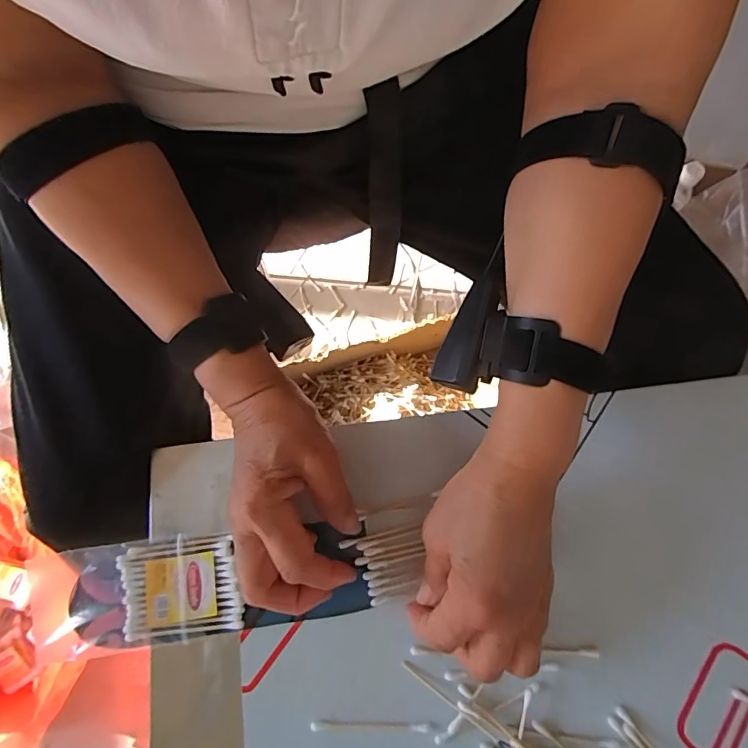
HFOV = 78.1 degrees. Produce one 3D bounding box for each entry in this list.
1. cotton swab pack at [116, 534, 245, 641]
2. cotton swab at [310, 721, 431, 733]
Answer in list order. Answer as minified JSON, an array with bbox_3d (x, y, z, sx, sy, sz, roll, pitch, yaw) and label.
[{"bbox_3d":[-0.127,0.141,0.303,0.072,0.010,0.060,-11,75,-5],"label":"cotton swab pack"},{"bbox_3d":[-0.002,0.218,0.283,0.073,0.004,0.005,2,72,1],"label":"cotton swab"}]

